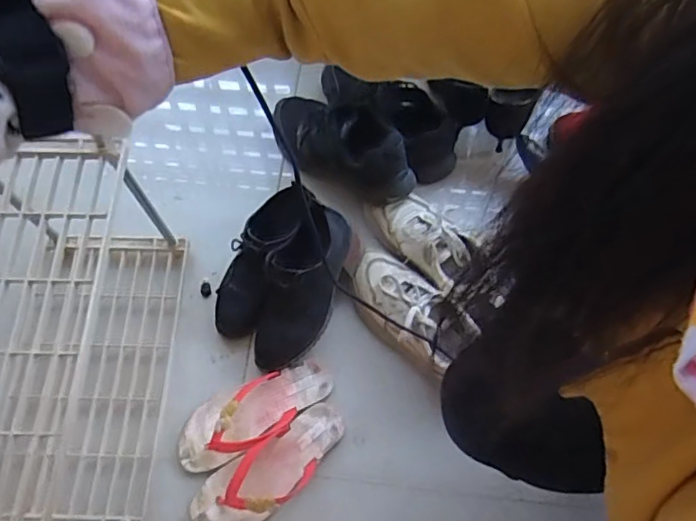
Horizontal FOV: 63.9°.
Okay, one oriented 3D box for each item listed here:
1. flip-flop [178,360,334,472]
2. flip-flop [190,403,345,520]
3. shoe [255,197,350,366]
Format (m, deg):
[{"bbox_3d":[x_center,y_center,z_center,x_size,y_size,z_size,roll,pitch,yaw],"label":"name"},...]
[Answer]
[{"bbox_3d":[-0.131,0.204,0.767,0.221,0.038,0.091,-27,70,-11],"label":"flip-flop"},{"bbox_3d":[-0.101,0.277,0.734,0.223,0.039,0.084,-33,71,-13],"label":"flip-flop"},{"bbox_3d":[-0.068,0.040,0.790,0.097,0.119,0.227,15,68,6],"label":"shoe"}]

